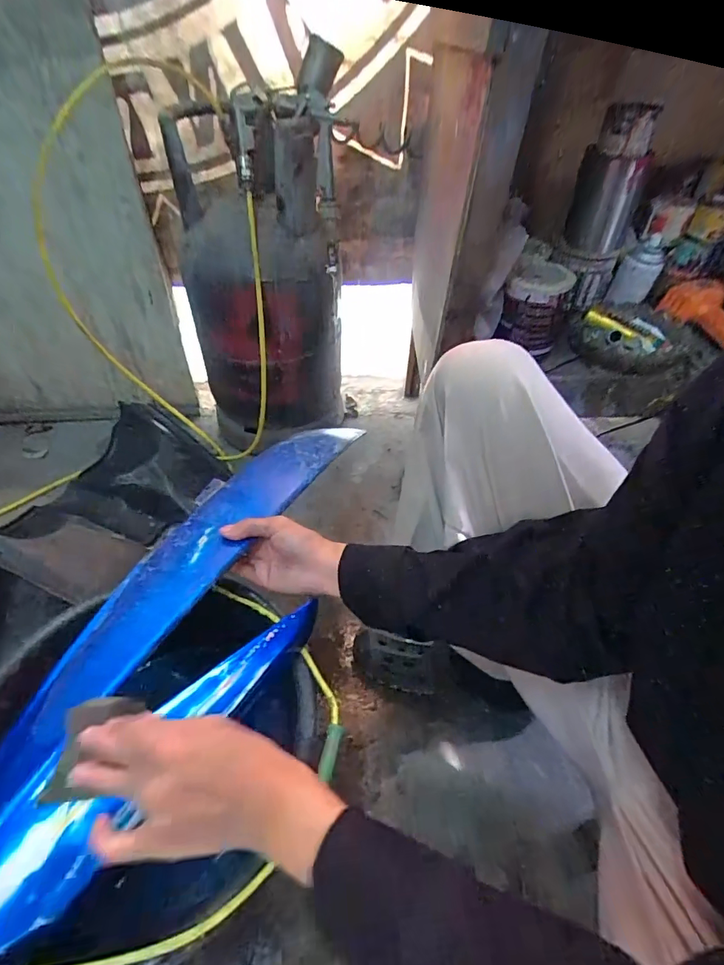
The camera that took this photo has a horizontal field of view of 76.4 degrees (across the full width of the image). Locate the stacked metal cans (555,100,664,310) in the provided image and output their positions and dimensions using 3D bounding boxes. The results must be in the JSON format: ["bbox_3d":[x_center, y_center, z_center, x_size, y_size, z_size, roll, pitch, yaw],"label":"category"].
[{"bbox_3d":[0.397,-0.444,0.761,0.093,0.274,0.116,22,49,19],"label":"stacked metal cans"}]

